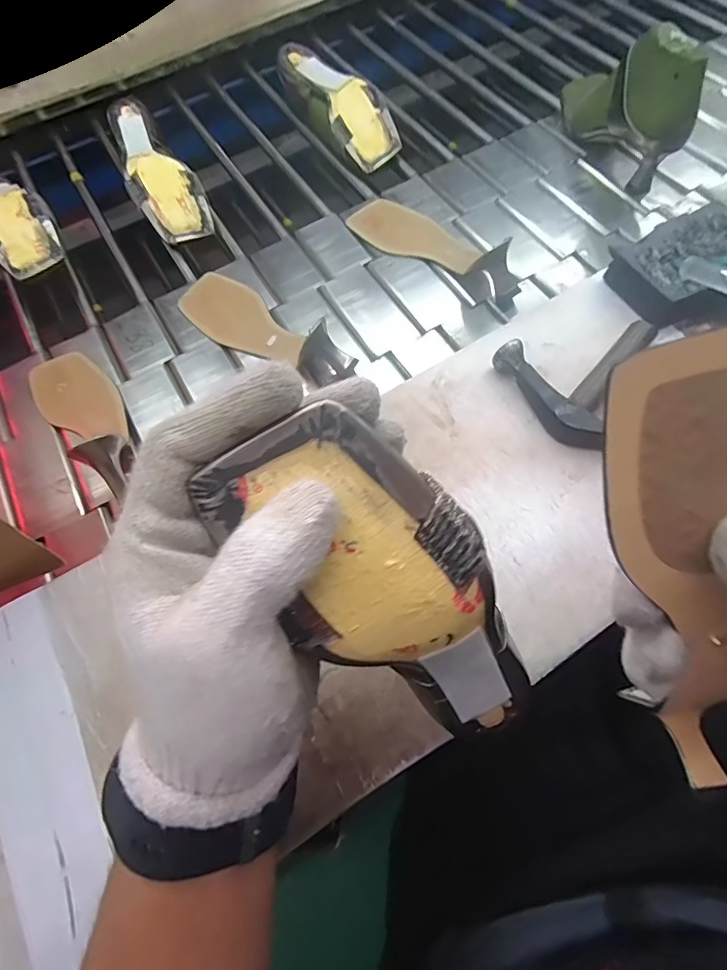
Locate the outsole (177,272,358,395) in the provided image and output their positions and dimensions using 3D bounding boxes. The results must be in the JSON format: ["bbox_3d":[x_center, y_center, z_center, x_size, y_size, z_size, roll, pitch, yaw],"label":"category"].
[{"bbox_3d":[-0.112,-0.173,0.510,0.229,0.050,0.075,31,71,16],"label":"outsole"}]

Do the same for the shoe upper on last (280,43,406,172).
[{"bbox_3d":[-0.033,-0.517,0.656,0.079,0.065,0.219,-28,67,-9],"label":"shoe upper on last"}]

